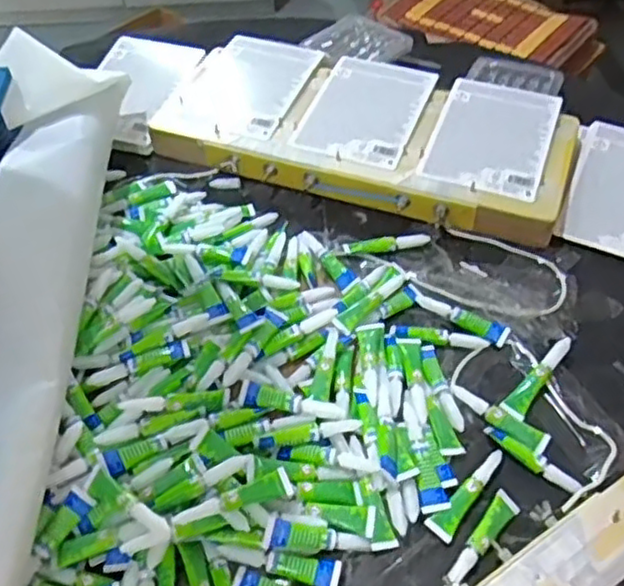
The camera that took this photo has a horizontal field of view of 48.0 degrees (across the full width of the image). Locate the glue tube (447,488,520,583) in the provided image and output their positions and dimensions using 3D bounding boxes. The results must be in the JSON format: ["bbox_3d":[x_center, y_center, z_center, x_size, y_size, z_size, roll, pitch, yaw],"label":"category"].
[{"bbox_3d":[0.119,0.169,0.482,0.017,0.012,0.077,29,56,25],"label":"glue tube"}]

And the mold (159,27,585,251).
[{"bbox_3d":[0.063,-0.186,0.760,0.423,0.054,0.223,15,51,15],"label":"mold"}]

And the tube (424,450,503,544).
[{"bbox_3d":[0.112,0.143,0.507,0.019,0.008,0.081,30,56,26],"label":"tube"}]

